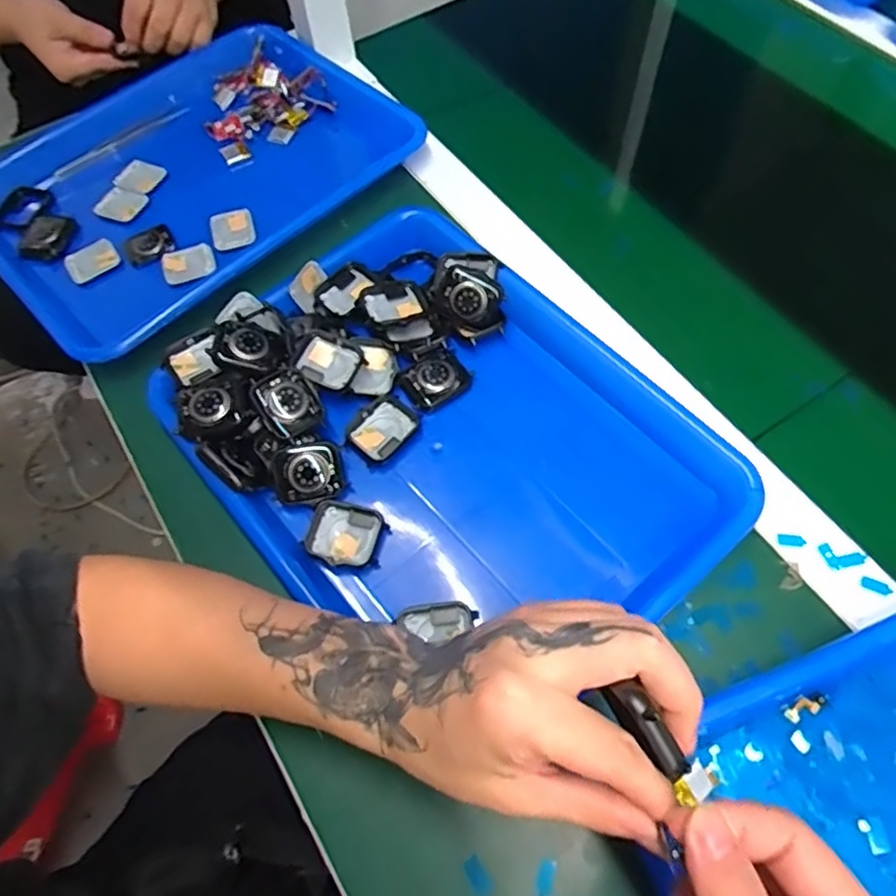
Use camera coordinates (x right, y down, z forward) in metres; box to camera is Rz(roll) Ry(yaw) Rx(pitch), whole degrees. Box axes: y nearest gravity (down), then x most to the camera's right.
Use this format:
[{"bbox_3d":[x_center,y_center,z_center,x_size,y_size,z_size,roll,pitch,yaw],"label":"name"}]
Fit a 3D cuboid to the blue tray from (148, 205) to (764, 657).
[{"bbox_3d":[-0.003,-0.008,0.398,0.256,0.045,0.326,-40,67,-15],"label":"blue tray"}]

